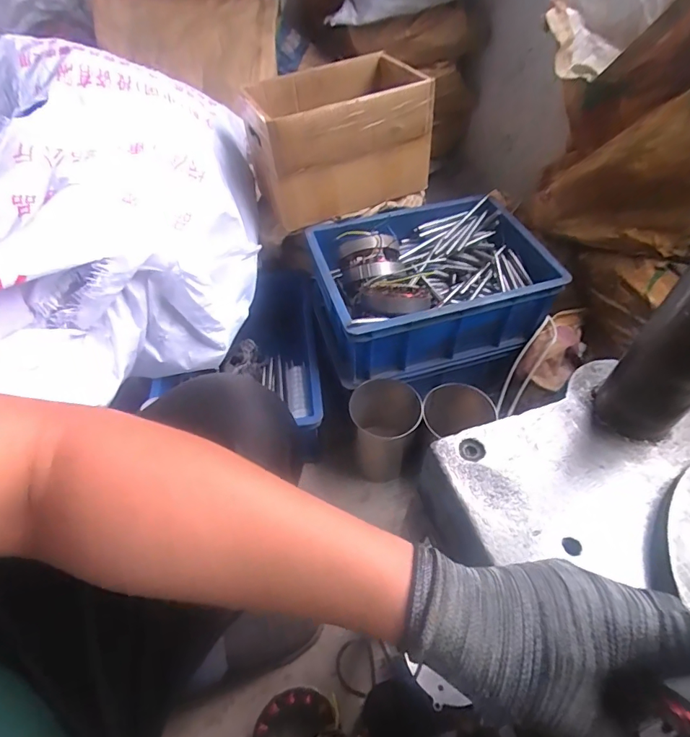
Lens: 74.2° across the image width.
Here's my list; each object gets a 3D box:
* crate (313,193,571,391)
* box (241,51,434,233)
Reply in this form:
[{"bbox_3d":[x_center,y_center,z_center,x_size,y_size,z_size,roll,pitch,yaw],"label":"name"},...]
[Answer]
[{"bbox_3d":[0.153,-0.166,0.879,0.409,0.162,0.304,-13,52,-10],"label":"crate"},{"bbox_3d":[-0.018,-0.447,0.887,0.317,0.198,0.205,-21,54,-16],"label":"box"}]

